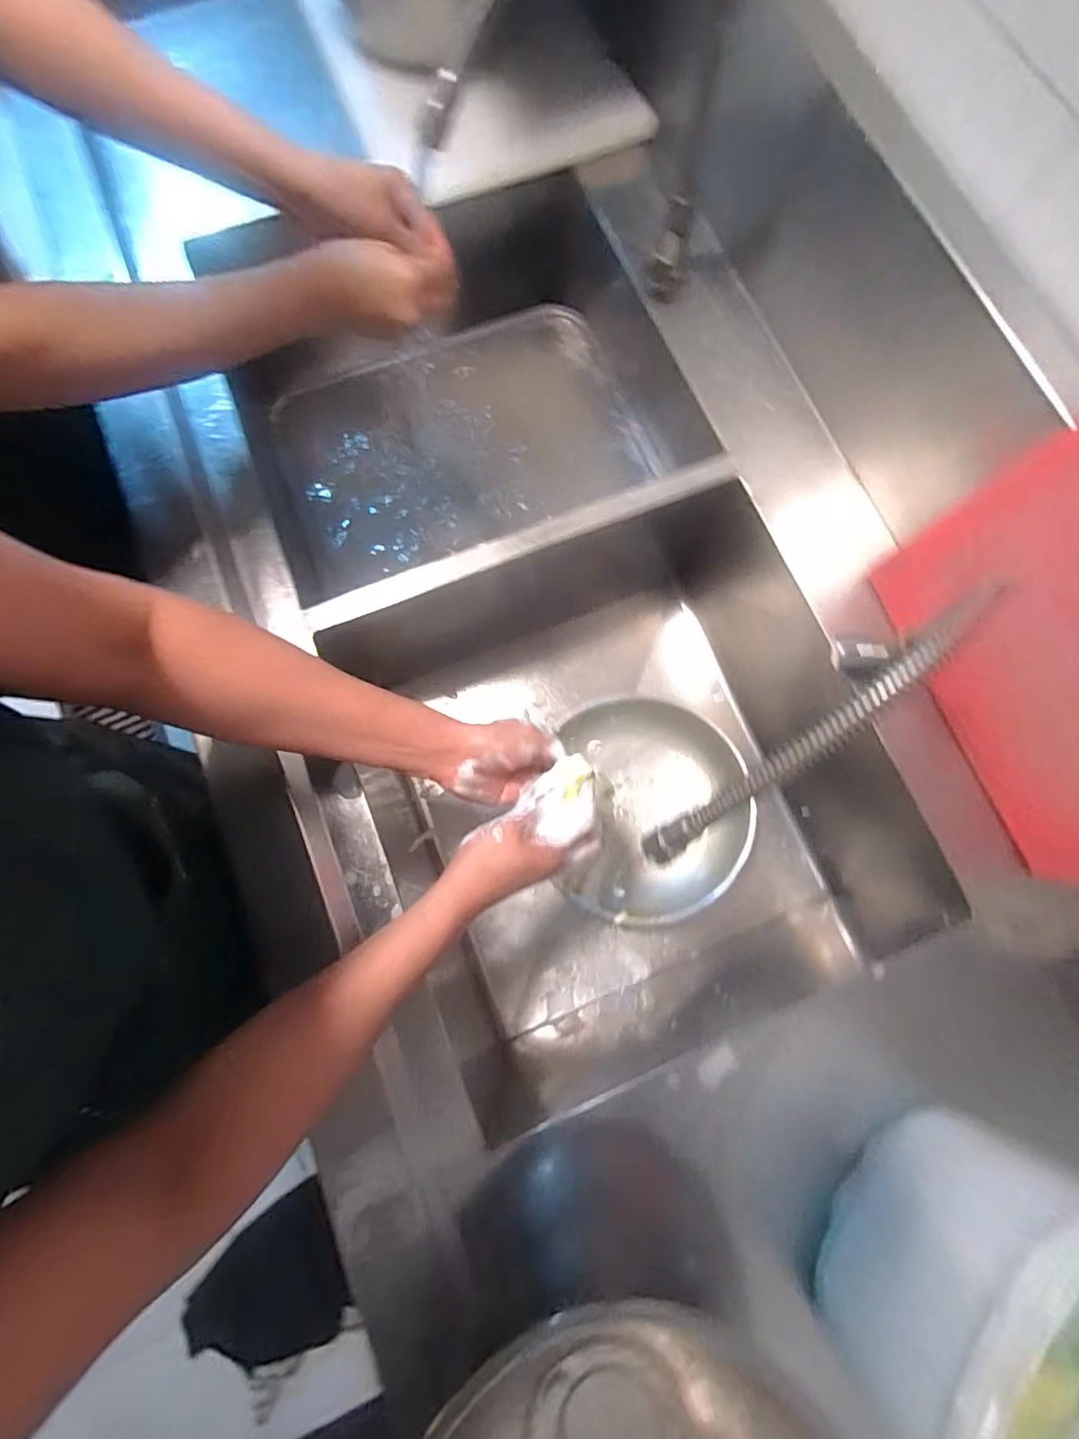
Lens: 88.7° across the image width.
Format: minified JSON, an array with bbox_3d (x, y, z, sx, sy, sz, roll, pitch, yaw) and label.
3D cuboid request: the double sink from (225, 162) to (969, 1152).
[{"bbox_3d":[0.034,-0.140,0.650,0.559,0.237,0.971,-20,79,-5],"label":"double sink"}]

